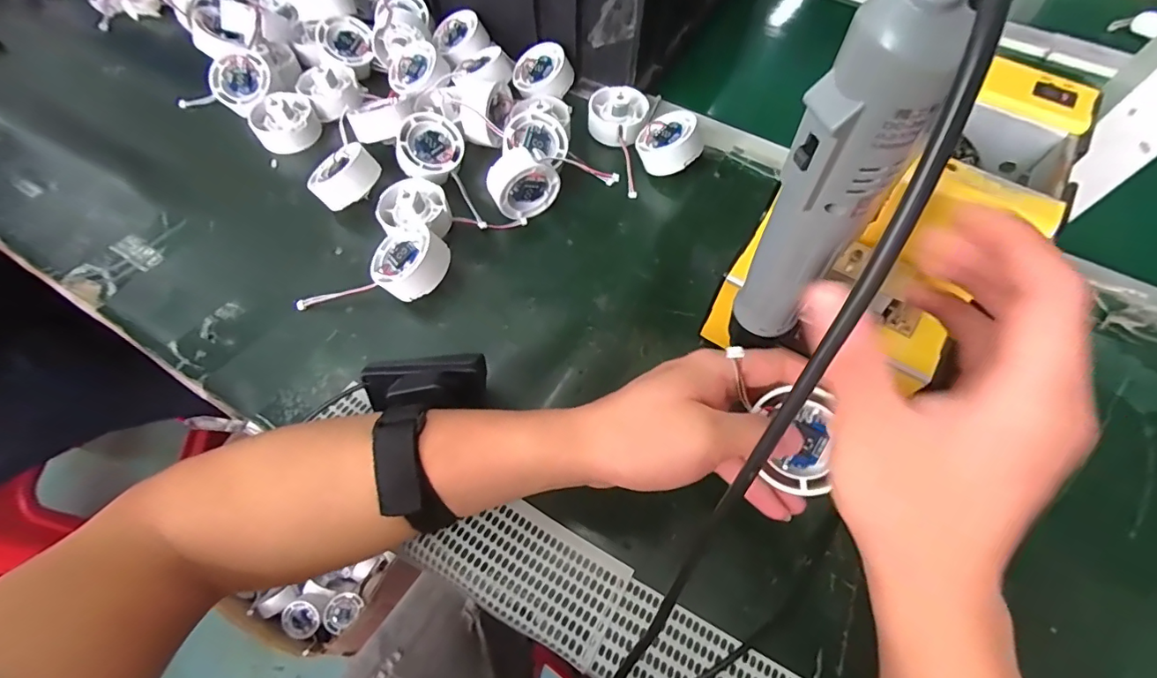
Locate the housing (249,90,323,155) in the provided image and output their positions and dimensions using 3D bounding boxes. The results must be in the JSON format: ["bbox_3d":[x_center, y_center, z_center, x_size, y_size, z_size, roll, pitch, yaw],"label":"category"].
[{"bbox_3d":[-0.267,-0.199,0.453,0.054,0.027,0.054,0,61,-1],"label":"housing"}]

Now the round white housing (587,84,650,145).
[{"bbox_3d":[0.037,-0.211,0.464,0.053,0.031,0.058,0,61,-1],"label":"round white housing"}]

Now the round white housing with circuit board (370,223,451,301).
[{"bbox_3d":[-0.125,-0.058,0.368,0.055,0.025,0.055,-12,59,21],"label":"round white housing with circuit board"}]

